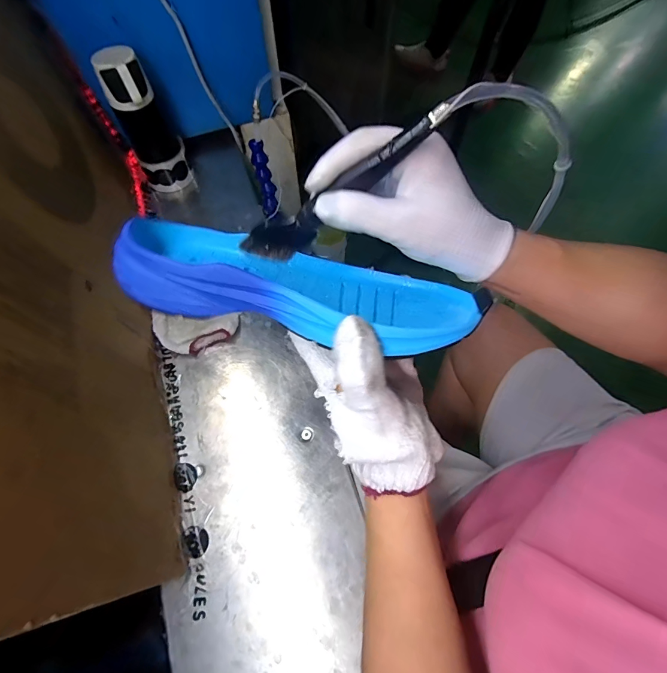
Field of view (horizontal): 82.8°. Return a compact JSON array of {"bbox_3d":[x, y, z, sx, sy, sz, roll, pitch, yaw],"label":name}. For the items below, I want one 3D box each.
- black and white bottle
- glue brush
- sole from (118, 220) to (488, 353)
[{"bbox_3d":[-0.288,-0.324,0.593,0.074,0.221,0.088,-26,66,-12],"label":"black and white bottle"},{"bbox_3d":[0.002,-0.090,0.244,0.151,0.032,0.011,-27,58,33],"label":"glue brush"},{"bbox_3d":[-0.023,-0.038,0.261,0.231,0.046,0.097,13,32,1],"label":"sole"}]

